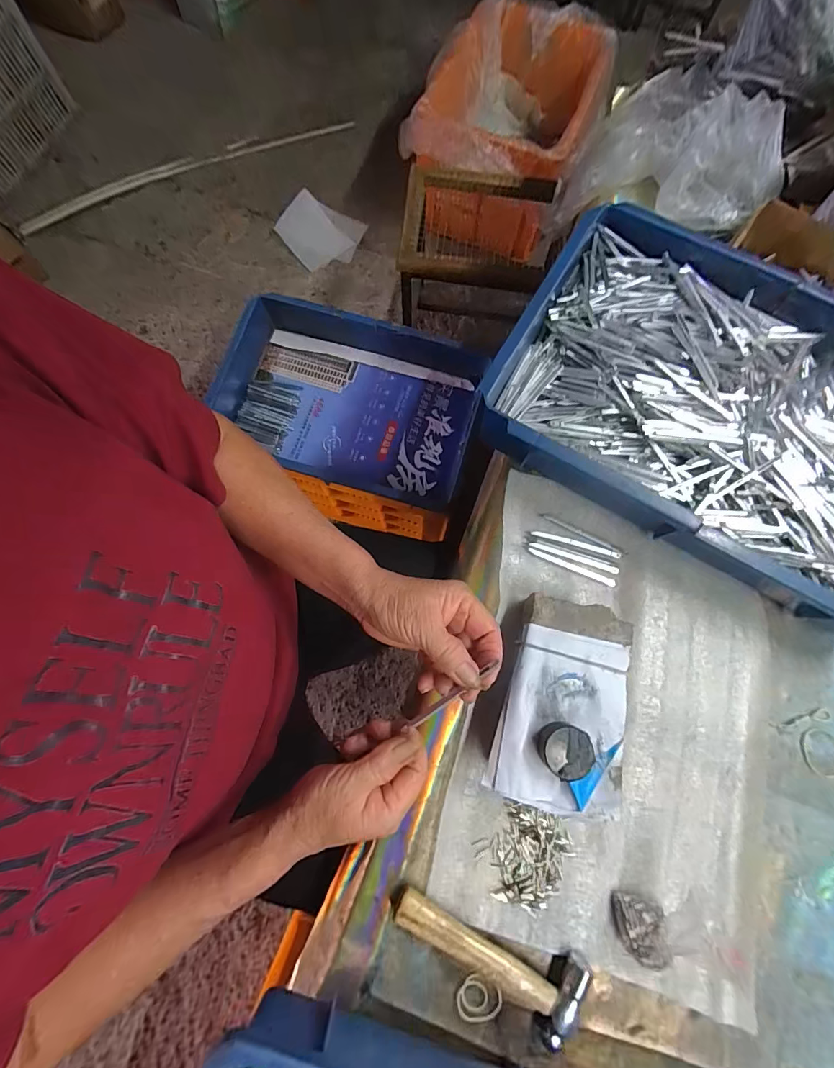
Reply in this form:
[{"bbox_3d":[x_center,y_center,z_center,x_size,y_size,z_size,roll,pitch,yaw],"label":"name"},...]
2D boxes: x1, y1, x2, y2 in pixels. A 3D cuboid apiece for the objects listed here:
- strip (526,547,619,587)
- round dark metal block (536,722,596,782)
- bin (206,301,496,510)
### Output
[{"bbox_3d":[0.154,0.033,0.417,0.088,0.004,0.007,22,77,5],"label":"strip"},{"bbox_3d":[0.117,0.169,0.329,0.037,0.020,0.037,0,76,-1],"label":"round dark metal block"},{"bbox_3d":[-0.118,-0.224,0.727,0.432,0.091,0.279,14,76,3],"label":"bin"}]

